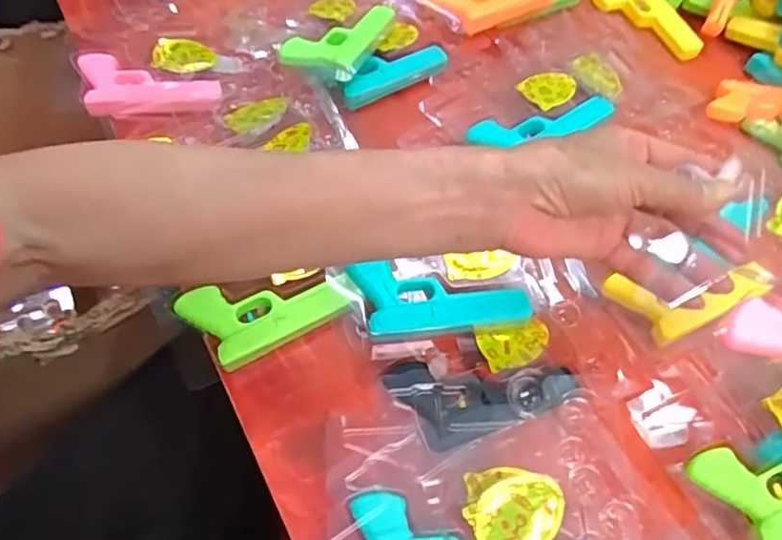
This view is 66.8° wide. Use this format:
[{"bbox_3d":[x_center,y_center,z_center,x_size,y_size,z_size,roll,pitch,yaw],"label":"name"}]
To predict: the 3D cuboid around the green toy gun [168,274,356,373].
[{"bbox_3d":[-0.083,0.025,0.404,0.109,0.019,0.059,-23,64,-18],"label":"green toy gun"}]

